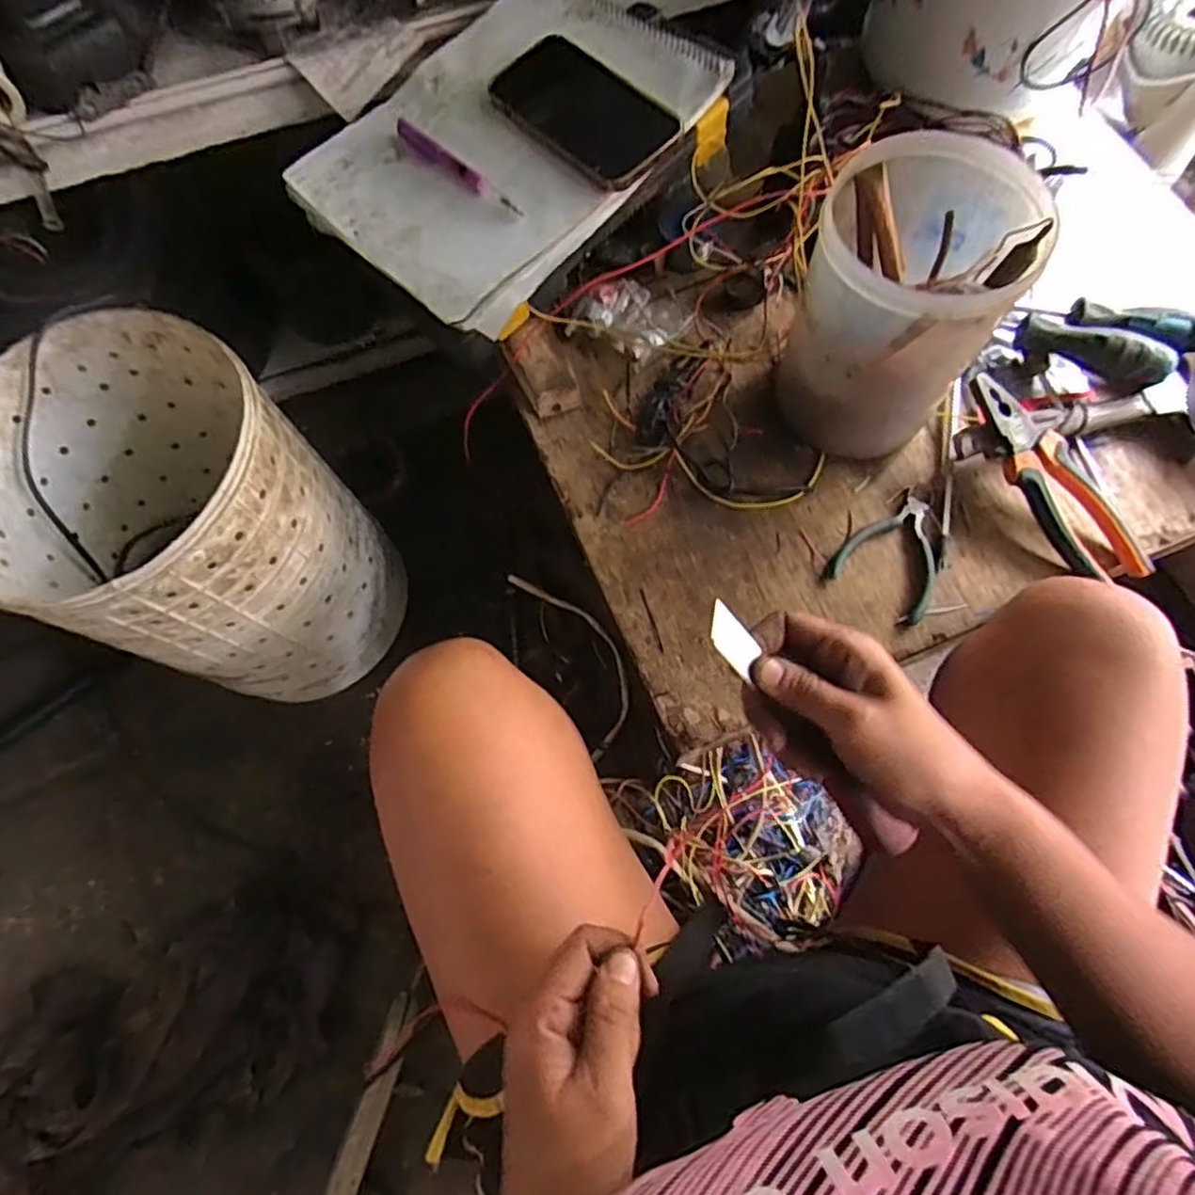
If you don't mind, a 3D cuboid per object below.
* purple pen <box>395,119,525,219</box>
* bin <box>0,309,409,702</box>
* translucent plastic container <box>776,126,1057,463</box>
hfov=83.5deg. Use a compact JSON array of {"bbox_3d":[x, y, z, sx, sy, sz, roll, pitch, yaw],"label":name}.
[{"bbox_3d":[-0.114,-0.343,0.540,0.147,0.011,0.017,43,77,14],"label":"purple pen"},{"bbox_3d":[-0.378,-0.059,0.643,0.275,0.315,0.243,38,76,13],"label":"bin"},{"bbox_3d":[0.208,-0.202,0.485,0.126,0.177,0.129,0,71,1],"label":"translucent plastic container"}]

